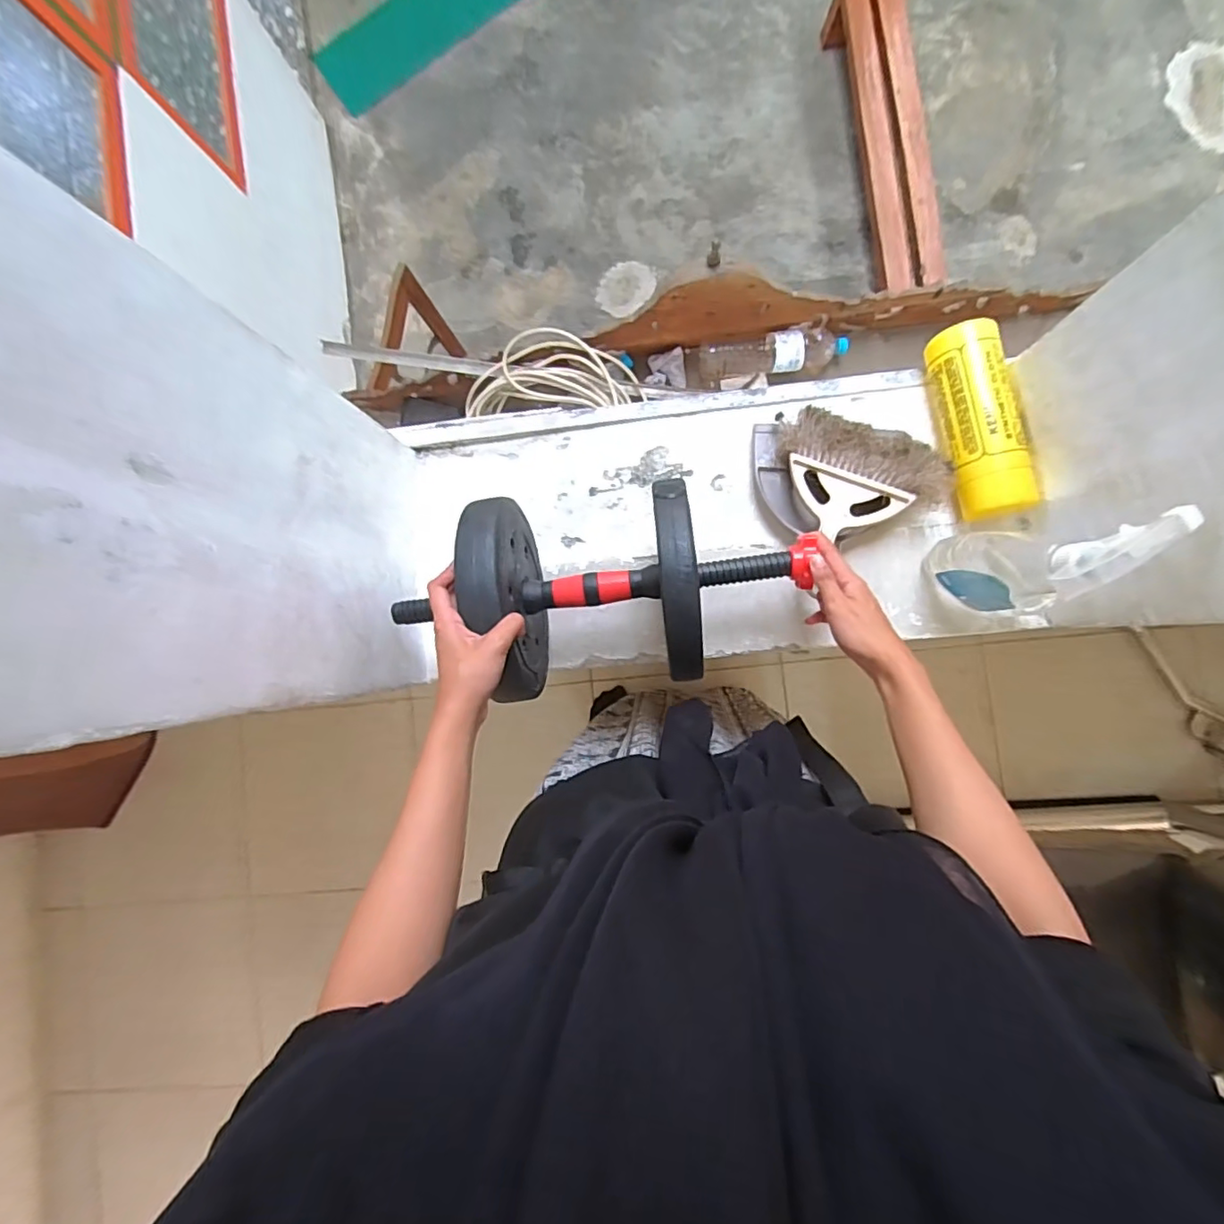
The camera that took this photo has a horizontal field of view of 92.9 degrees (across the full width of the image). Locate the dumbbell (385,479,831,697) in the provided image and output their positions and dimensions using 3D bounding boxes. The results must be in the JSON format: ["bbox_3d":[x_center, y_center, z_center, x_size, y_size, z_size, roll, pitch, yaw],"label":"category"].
[{"bbox_3d":[-0.014,-0.016,0.538,0.377,0.160,0.177,-1,88,3],"label":"dumbbell"}]

